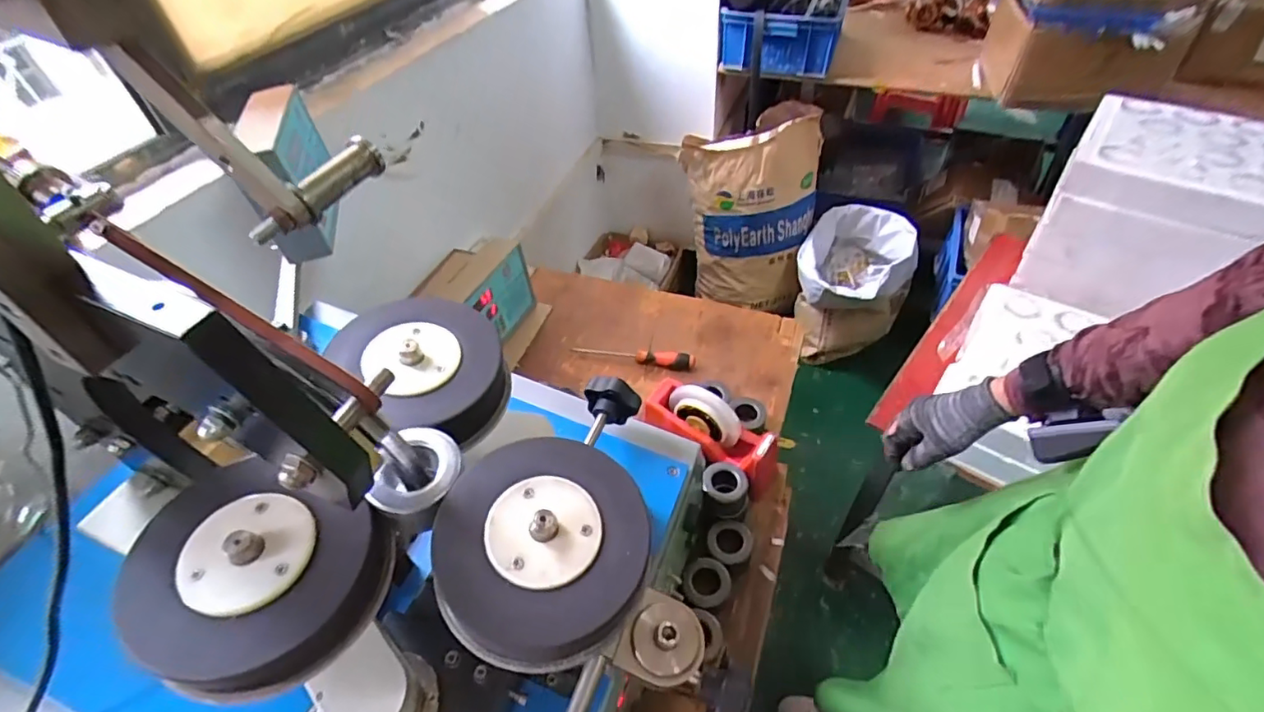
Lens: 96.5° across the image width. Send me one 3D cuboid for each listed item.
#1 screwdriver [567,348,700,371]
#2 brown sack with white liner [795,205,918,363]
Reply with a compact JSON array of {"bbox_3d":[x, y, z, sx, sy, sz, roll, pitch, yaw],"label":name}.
[{"bbox_3d":[0.000,-0.004,0.999,0.224,0.028,0.024,8,49,11],"label":"screwdriver"},{"bbox_3d":[0.675,-0.212,1.763,0.313,0.367,0.329,29,56,26],"label":"brown sack with white liner"}]

